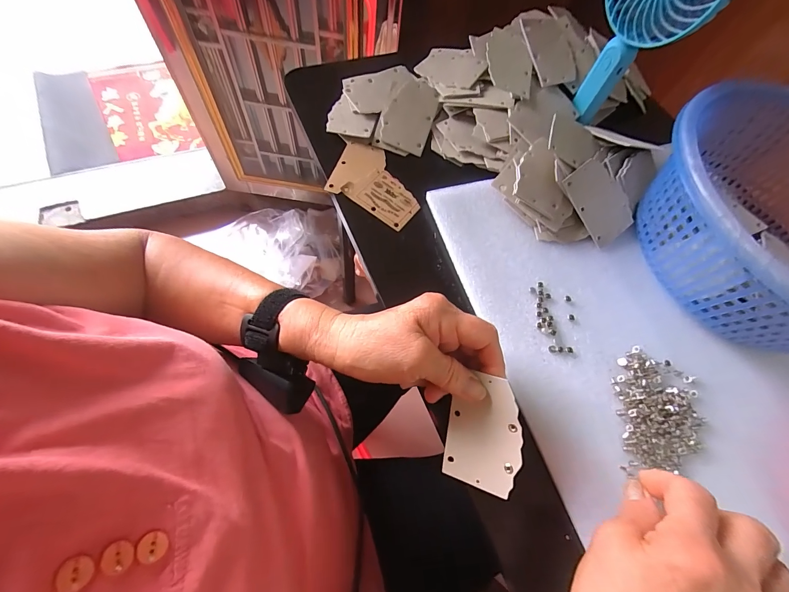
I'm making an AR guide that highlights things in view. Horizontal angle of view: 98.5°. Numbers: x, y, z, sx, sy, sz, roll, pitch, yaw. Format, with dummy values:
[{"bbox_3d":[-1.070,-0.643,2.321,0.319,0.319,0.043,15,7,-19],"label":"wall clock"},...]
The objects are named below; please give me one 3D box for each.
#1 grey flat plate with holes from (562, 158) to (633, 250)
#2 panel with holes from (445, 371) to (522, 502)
[{"bbox_3d":[0.211,-0.096,0.350,0.051,0.004,0.083,-36,103,-5],"label":"grey flat plate with holes"},{"bbox_3d":[0.066,0.102,0.254,0.054,0.004,0.081,7,92,33],"label":"panel with holes"}]

